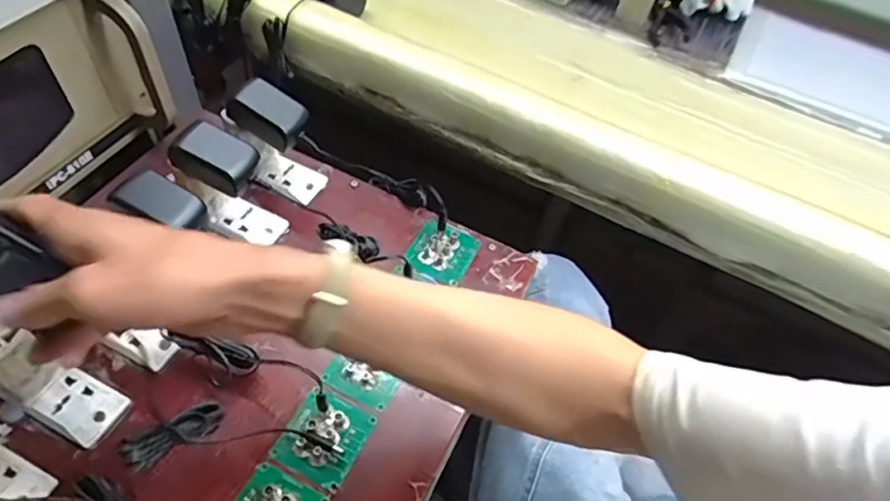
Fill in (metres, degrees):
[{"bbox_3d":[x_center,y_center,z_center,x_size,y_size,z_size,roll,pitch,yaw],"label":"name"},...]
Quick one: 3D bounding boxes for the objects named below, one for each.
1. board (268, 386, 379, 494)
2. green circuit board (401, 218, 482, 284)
[{"bbox_3d":[-0.096,0.147,0.457,0.060,0.009,0.068,24,55,12],"label":"board"},{"bbox_3d":[-0.004,0.000,0.576,0.064,0.010,0.067,24,54,12],"label":"green circuit board"}]

